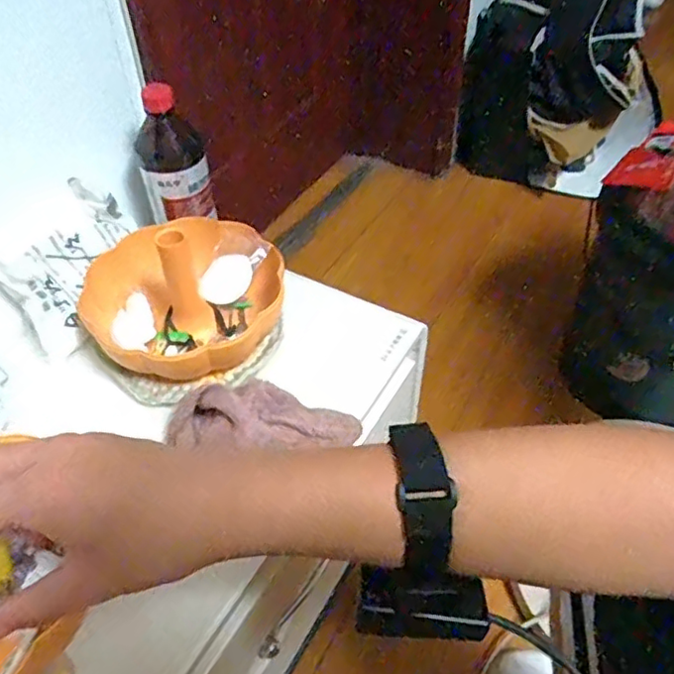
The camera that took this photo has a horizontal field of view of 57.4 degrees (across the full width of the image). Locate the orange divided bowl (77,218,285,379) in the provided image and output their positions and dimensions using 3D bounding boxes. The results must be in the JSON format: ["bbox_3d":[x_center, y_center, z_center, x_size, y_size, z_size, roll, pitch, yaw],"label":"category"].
[{"bbox_3d":[-0.143,-0.049,0.568,0.183,0.099,0.161,-1,45,5],"label":"orange divided bowl"}]

